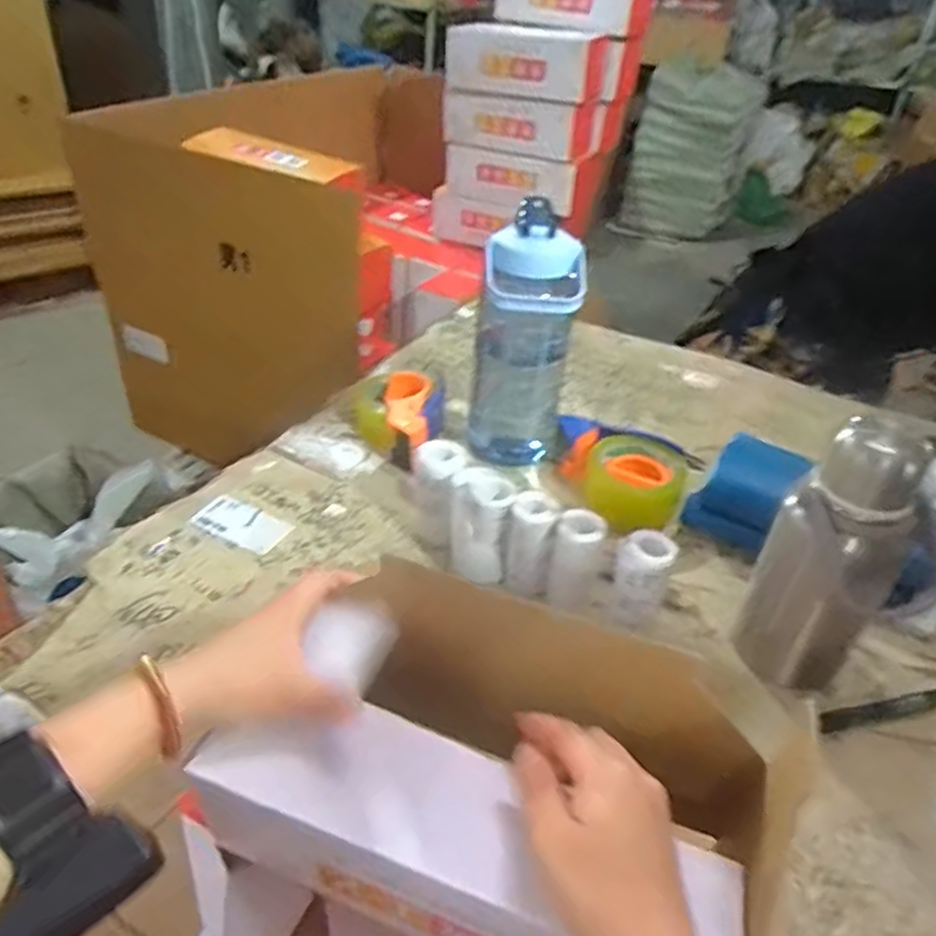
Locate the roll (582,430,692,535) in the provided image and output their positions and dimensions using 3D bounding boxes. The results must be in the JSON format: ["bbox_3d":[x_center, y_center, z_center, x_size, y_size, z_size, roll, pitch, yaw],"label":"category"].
[{"bbox_3d":[0.186,0.016,0.794,0.110,0.060,0.109,16,38,15],"label":"roll"}]

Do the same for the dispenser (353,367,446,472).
[{"bbox_3d":[-0.083,-0.063,0.861,0.108,0.059,0.150,2,37,-3],"label":"dispenser"}]

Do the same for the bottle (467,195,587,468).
[{"bbox_3d":[0.059,-0.122,0.776,0.100,0.279,0.103,2,37,-4],"label":"bottle"}]

